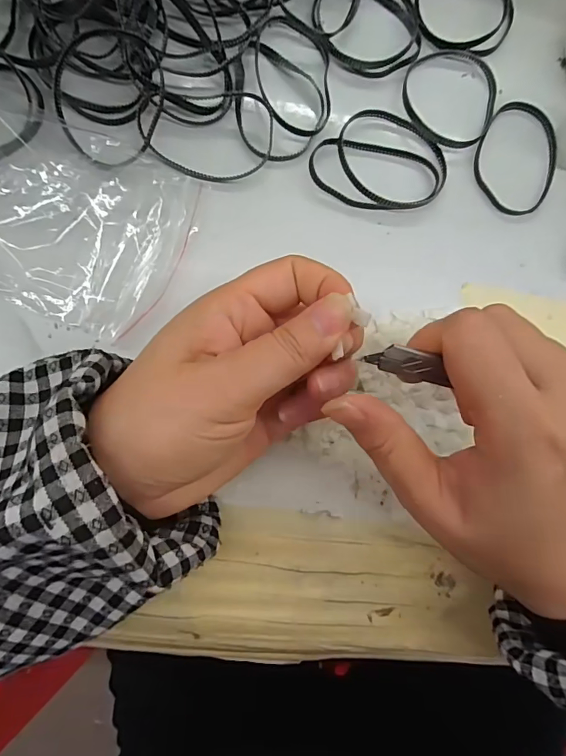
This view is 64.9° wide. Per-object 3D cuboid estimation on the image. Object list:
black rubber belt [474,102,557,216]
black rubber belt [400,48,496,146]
[{"bbox_3d":[0.136,-0.128,0.260,0.048,0.004,0.067,10,84,-6],"label":"black rubber belt"},{"bbox_3d":[0.098,-0.162,0.259,0.058,0.005,0.059,1,85,-7],"label":"black rubber belt"}]

